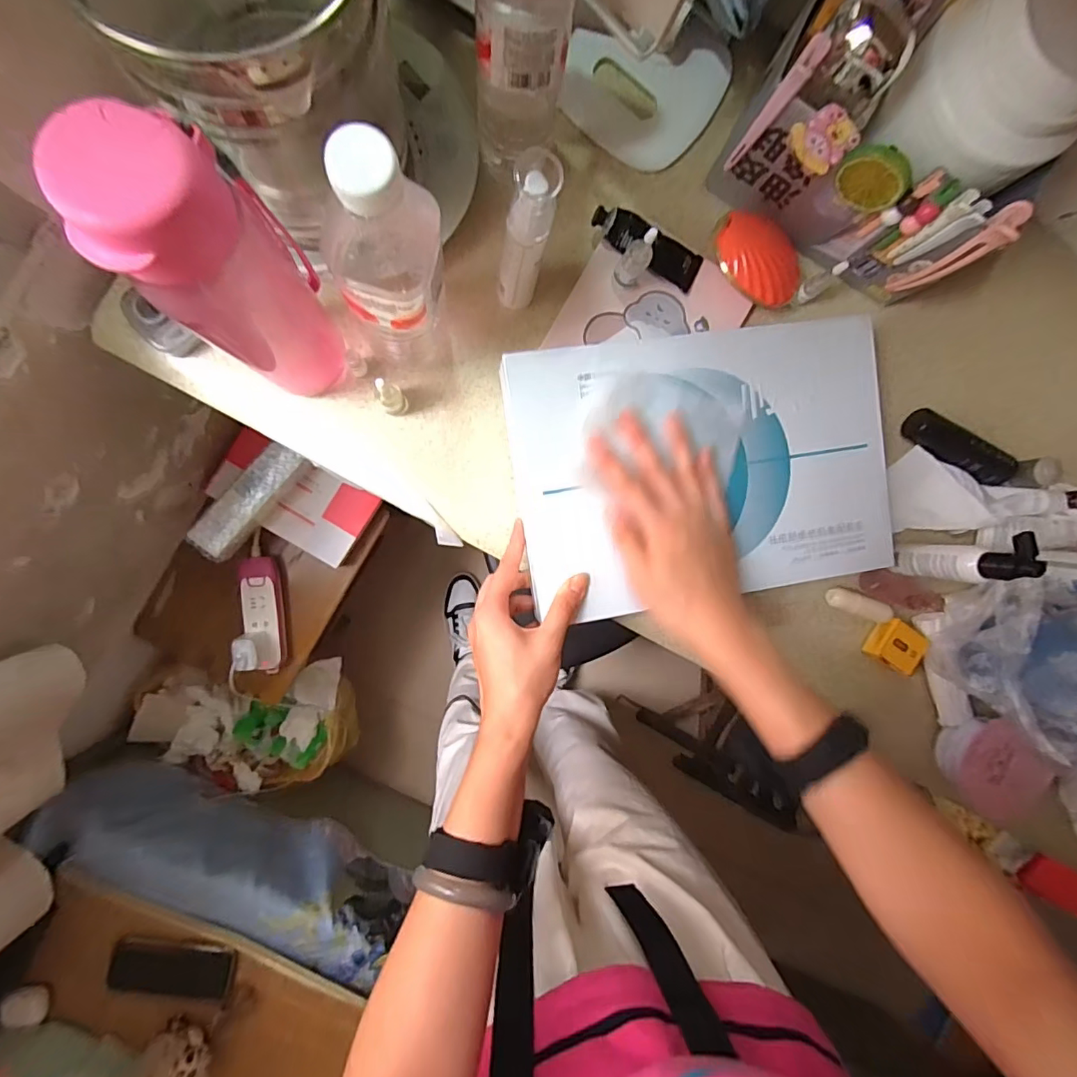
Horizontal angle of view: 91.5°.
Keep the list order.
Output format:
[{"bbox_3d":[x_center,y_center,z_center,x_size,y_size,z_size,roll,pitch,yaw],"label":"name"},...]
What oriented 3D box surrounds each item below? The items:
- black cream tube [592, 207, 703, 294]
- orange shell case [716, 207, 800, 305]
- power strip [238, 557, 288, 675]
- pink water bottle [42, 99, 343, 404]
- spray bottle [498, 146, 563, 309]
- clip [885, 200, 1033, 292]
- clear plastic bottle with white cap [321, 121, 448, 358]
[{"bbox_3d":[0.094,-0.254,0.455,0.102,0.025,0.034,26,90,-10],"label":"black cream tube"},{"bbox_3d":[0.190,-0.241,0.458,0.088,0.031,0.065,41,87,-9],"label":"orange shell case"},{"bbox_3d":[-0.410,0.115,0.790,0.049,0.039,0.171,-4,94,-8],"label":"power strip"},{"bbox_3d":[-0.173,-0.149,0.313,0.068,0.223,0.069,-1,94,-9],"label":"pink water bottle"},{"bbox_3d":[-0.010,-0.209,0.376,0.028,0.163,0.030,2,94,-9],"label":"spray bottle"},{"bbox_3d":[0.325,-0.223,0.412,0.016,0.105,0.025,-27,97,-6],"label":"clip"},{"bbox_3d":[-0.091,-0.164,0.340,0.059,0.220,0.056,-2,94,-9],"label":"clear plastic bottle with white cap"}]

